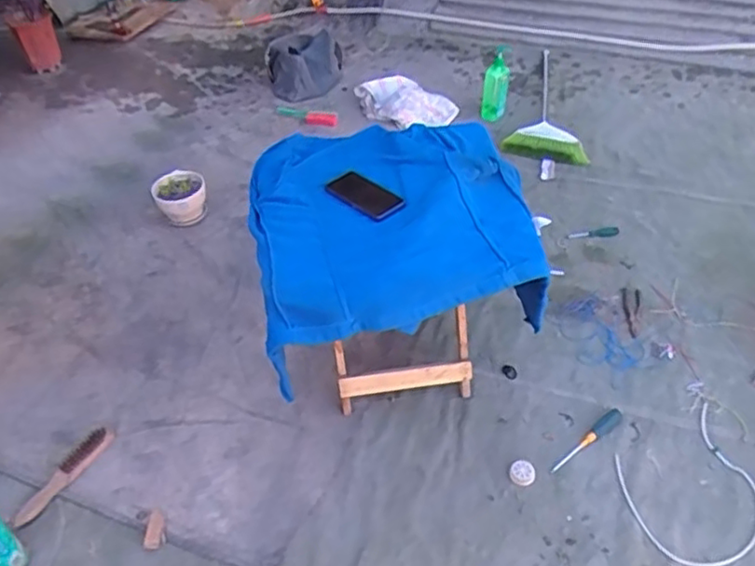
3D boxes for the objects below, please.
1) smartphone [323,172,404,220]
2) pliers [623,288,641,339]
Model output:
[{"bbox_3d":[-0.020,-0.164,1.240,0.160,0.017,0.077,32,56,28],"label":"smartphone"},{"bbox_3d":[0.612,0.071,1.589,0.044,0.027,0.138,8,45,15],"label":"pliers"}]

